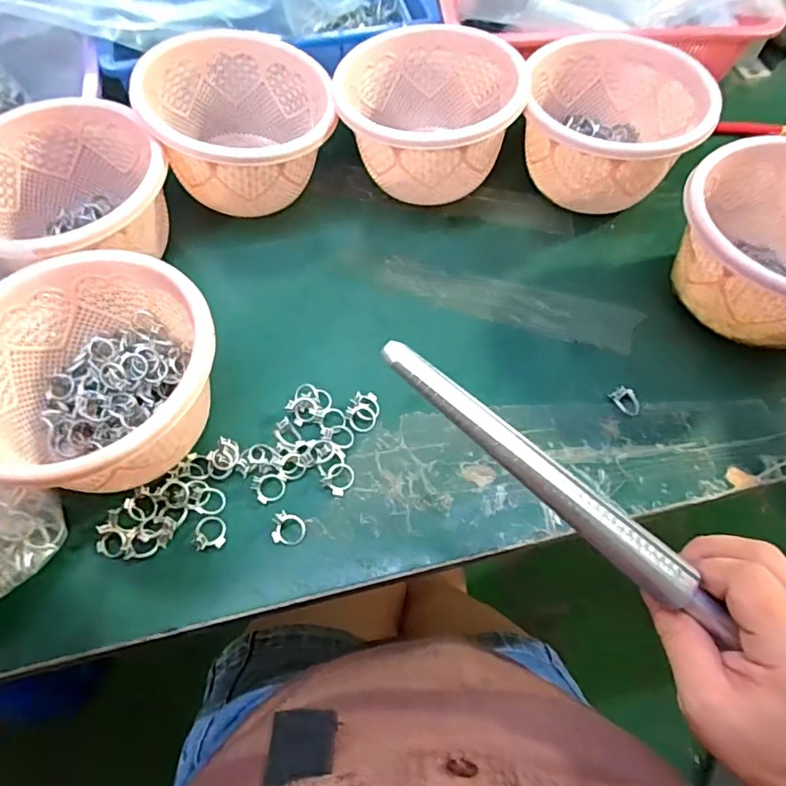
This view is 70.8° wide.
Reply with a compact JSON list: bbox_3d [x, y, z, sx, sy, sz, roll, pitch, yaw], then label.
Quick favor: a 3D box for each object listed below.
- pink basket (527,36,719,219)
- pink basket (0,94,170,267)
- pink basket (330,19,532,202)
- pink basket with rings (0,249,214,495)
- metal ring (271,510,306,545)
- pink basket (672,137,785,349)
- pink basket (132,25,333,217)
[{"bbox_3d":[0.176,-0.214,0.463,0.140,0.094,0.130,0,60,0],"label":"pink basket"},{"bbox_3d":[-0.236,-0.140,0.413,0.135,0.074,0.146,-35,66,-18],"label":"pink basket"},{"bbox_3d":[0.030,-0.226,0.457,0.146,0.079,0.137,14,61,8],"label":"pink basket"},{"bbox_3d":[-0.174,-0.004,0.340,0.143,0.084,0.143,6,60,3],"label":"pink basket with rings"},{"bbox_3d":[-0.064,0.083,0.339,0.020,0.007,0.019,0,60,0],"label":"metal ring"},{"bbox_3d":[0.271,-0.094,0.391,0.132,0.095,0.139,0,60,0],"label":"pink basket"},{"bbox_3d":[-0.119,-0.214,0.449,0.141,0.085,0.139,-10,61,-6],"label":"pink basket"}]

